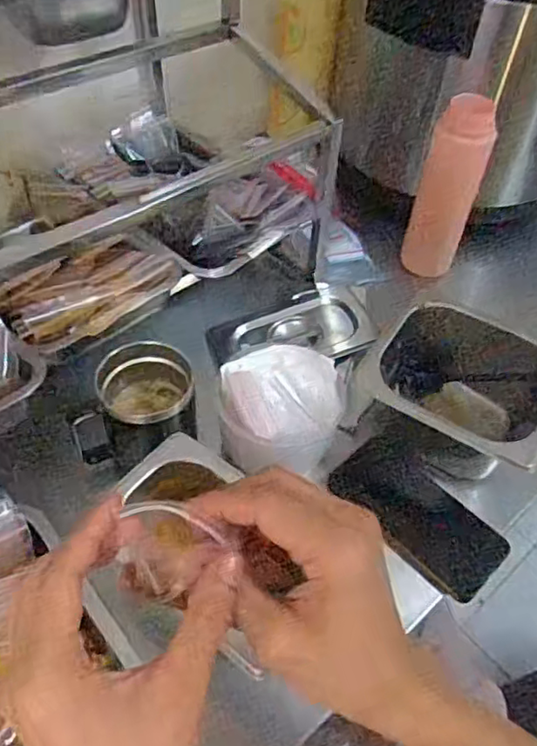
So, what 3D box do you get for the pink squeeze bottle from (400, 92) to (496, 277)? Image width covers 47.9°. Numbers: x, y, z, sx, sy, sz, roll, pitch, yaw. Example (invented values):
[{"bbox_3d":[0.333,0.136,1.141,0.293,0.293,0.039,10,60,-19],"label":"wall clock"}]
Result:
[{"bbox_3d":[0.208,-0.213,0.704,0.068,0.215,0.054,22,53,12],"label":"pink squeeze bottle"}]

